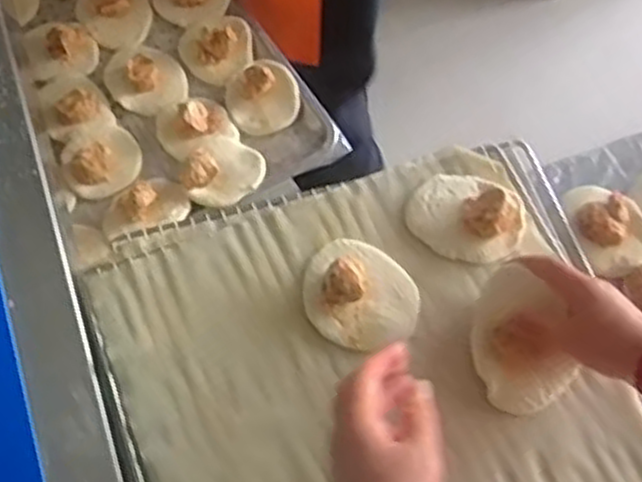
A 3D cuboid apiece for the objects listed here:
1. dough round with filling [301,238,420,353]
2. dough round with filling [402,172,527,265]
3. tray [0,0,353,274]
[{"bbox_3d":[0.034,0.040,0.649,0.096,0.038,0.090,1,65,-3],"label":"dough round with filling"},{"bbox_3d":[0.131,-0.026,0.696,0.104,0.036,0.085,22,65,7],"label":"dough round with filling"},{"bbox_3d":[-0.243,-0.274,0.959,0.314,0.058,0.583,-24,68,-14],"label":"tray"}]

